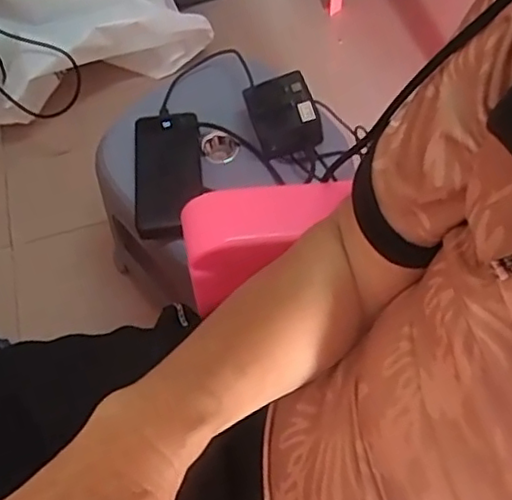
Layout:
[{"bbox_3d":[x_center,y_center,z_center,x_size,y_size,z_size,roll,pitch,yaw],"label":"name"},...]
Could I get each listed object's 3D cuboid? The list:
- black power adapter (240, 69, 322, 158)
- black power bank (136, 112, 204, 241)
[{"bbox_3d":[0.030,-0.153,0.735,0.072,0.057,0.081,-18,63,-7],"label":"black power adapter"},{"bbox_3d":[-0.101,-0.091,0.734,0.073,0.031,0.161,-5,62,0],"label":"black power bank"}]

